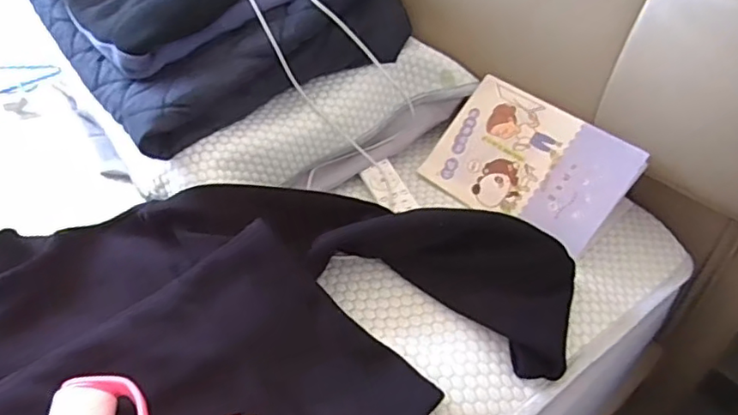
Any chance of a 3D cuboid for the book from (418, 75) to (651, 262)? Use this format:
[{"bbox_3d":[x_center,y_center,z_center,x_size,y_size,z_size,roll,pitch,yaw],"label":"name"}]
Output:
[{"bbox_3d":[0.168,-0.047,0.631,0.202,0.011,0.136,36,90,30],"label":"book"}]

